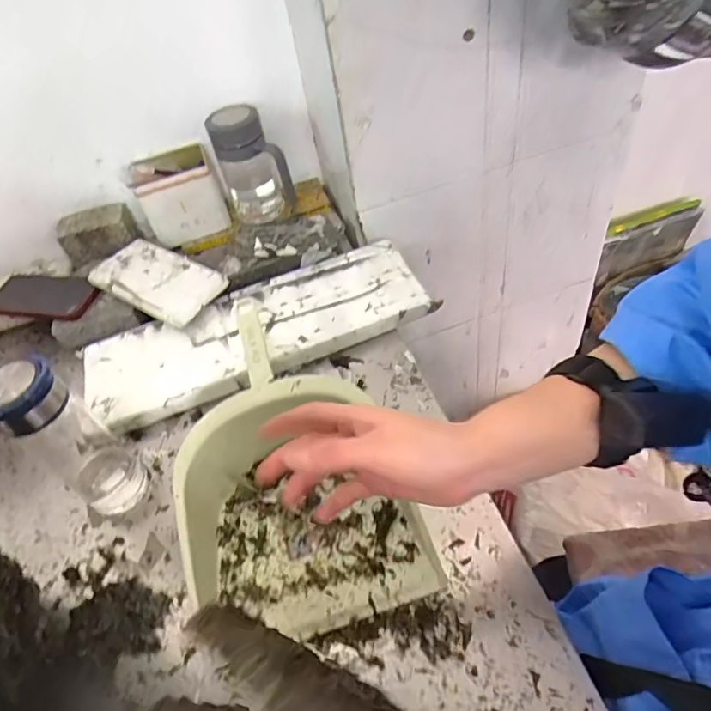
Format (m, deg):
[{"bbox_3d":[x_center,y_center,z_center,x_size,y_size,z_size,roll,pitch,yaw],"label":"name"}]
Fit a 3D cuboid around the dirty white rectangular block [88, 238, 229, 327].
[{"bbox_3d":[-0.287,-0.111,0.758,0.202,0.017,0.102,25,58,27],"label":"dirty white rectangular block"}]

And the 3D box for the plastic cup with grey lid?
[{"bbox_3d":[-0.157,-0.288,0.824,0.098,0.179,0.100,-3,51,3],"label":"plastic cup with grey lid"}]

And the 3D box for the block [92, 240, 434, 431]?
[{"bbox_3d":[-0.134,-0.043,0.718,0.454,0.031,0.165,-22,48,-9],"label":"block"}]

